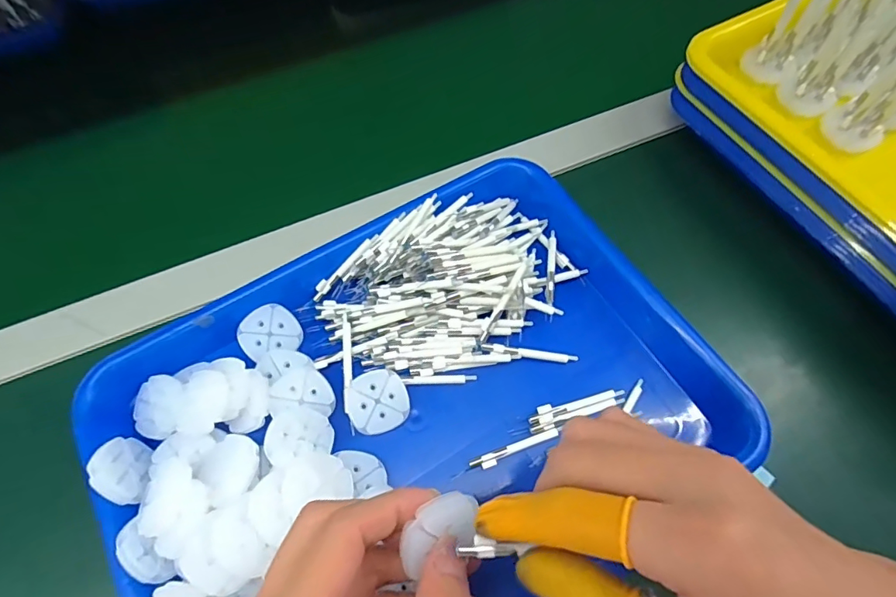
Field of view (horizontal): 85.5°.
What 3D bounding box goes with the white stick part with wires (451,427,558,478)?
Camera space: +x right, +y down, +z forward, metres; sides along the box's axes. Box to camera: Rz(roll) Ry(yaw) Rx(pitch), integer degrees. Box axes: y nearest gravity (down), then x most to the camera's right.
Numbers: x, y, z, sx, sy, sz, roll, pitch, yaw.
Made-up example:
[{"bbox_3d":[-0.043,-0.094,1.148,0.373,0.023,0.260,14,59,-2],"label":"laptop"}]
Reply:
[{"bbox_3d":[0.034,0.088,0.275,0.066,0.004,0.007,-20,65,-8],"label":"white stick part with wires"}]

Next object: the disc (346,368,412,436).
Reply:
[{"bbox_3d":[-0.041,0.060,0.284,0.034,0.005,0.035,-1,64,1],"label":"disc"}]

